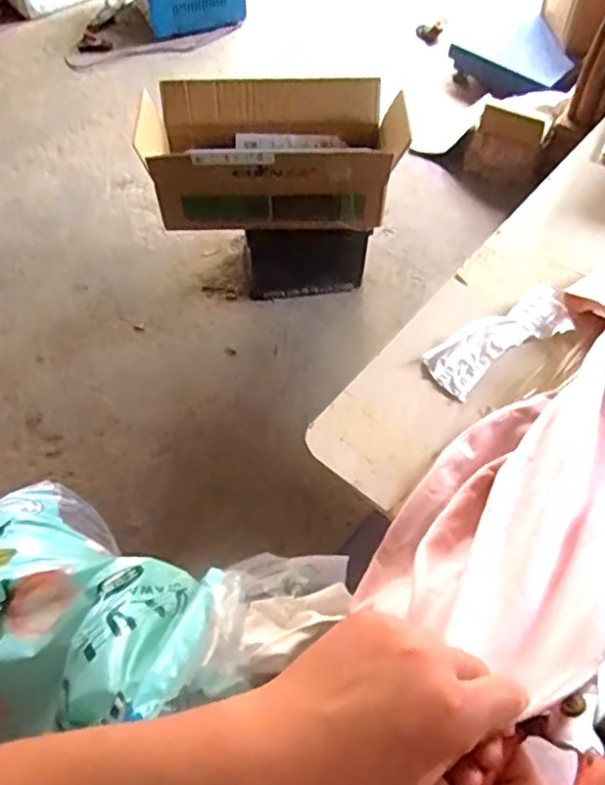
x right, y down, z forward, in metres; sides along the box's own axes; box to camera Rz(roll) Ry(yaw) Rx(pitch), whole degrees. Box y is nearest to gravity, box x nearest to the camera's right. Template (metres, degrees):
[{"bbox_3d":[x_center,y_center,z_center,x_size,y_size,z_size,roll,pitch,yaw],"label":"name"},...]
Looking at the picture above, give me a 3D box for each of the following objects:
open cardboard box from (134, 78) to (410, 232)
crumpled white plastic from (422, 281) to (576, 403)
[{"bbox_3d":[-0.051,-0.406,1.055,0.418,0.170,0.193,-2,59,-2],"label":"open cardboard box"},{"bbox_3d":[0.210,-0.057,0.645,0.173,0.021,0.059,-30,64,-18],"label":"crumpled white plastic"}]

